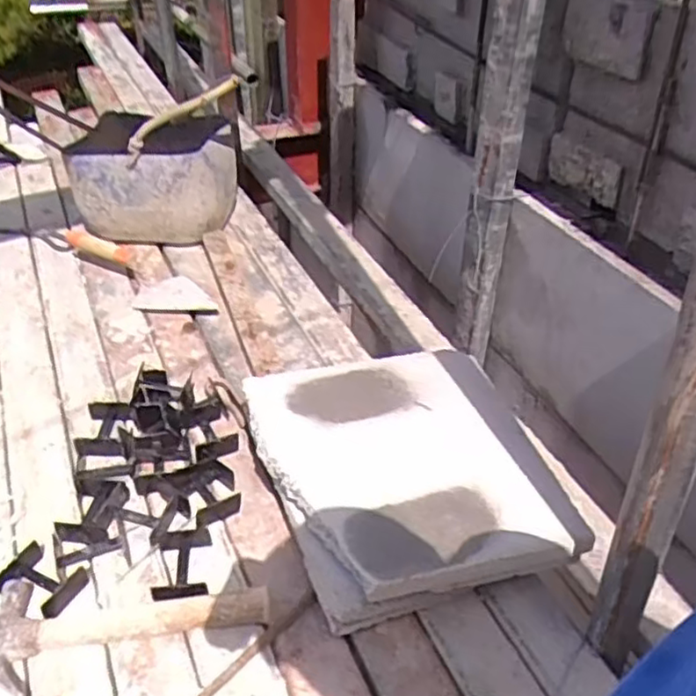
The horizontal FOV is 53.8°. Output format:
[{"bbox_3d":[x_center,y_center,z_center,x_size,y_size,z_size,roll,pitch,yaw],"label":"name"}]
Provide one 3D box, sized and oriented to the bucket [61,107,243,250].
[{"bbox_3d":[-0.401,-0.386,1.495,0.286,0.198,0.325,2,38,2],"label":"bucket"}]

